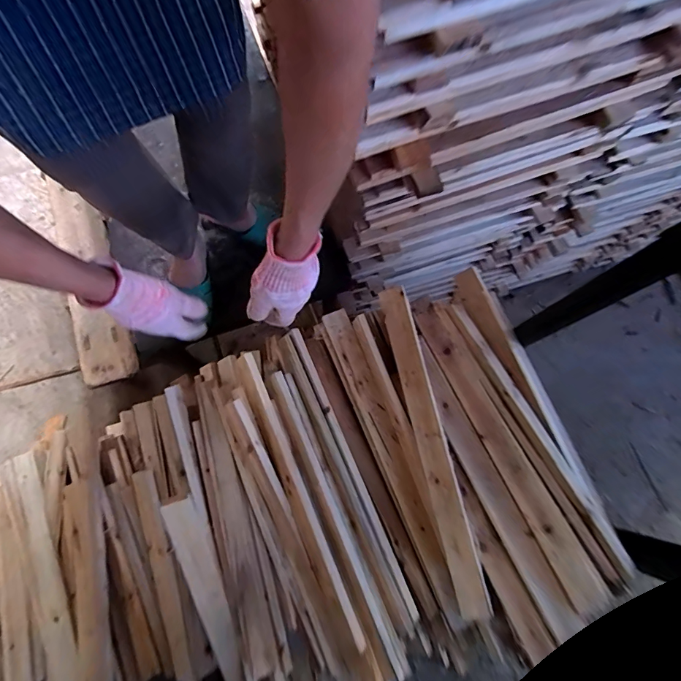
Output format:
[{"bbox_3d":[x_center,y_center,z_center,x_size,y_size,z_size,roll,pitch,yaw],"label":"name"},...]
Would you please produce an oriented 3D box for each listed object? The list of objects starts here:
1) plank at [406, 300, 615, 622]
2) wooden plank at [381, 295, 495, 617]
[{"bbox_3d":[0.241,0.149,0.632,0.057,0.017,0.487,-24,73,-11],"label":"plank"},{"bbox_3d":[0.138,0.155,0.635,0.041,0.029,0.486,-12,78,-4],"label":"wooden plank"}]

